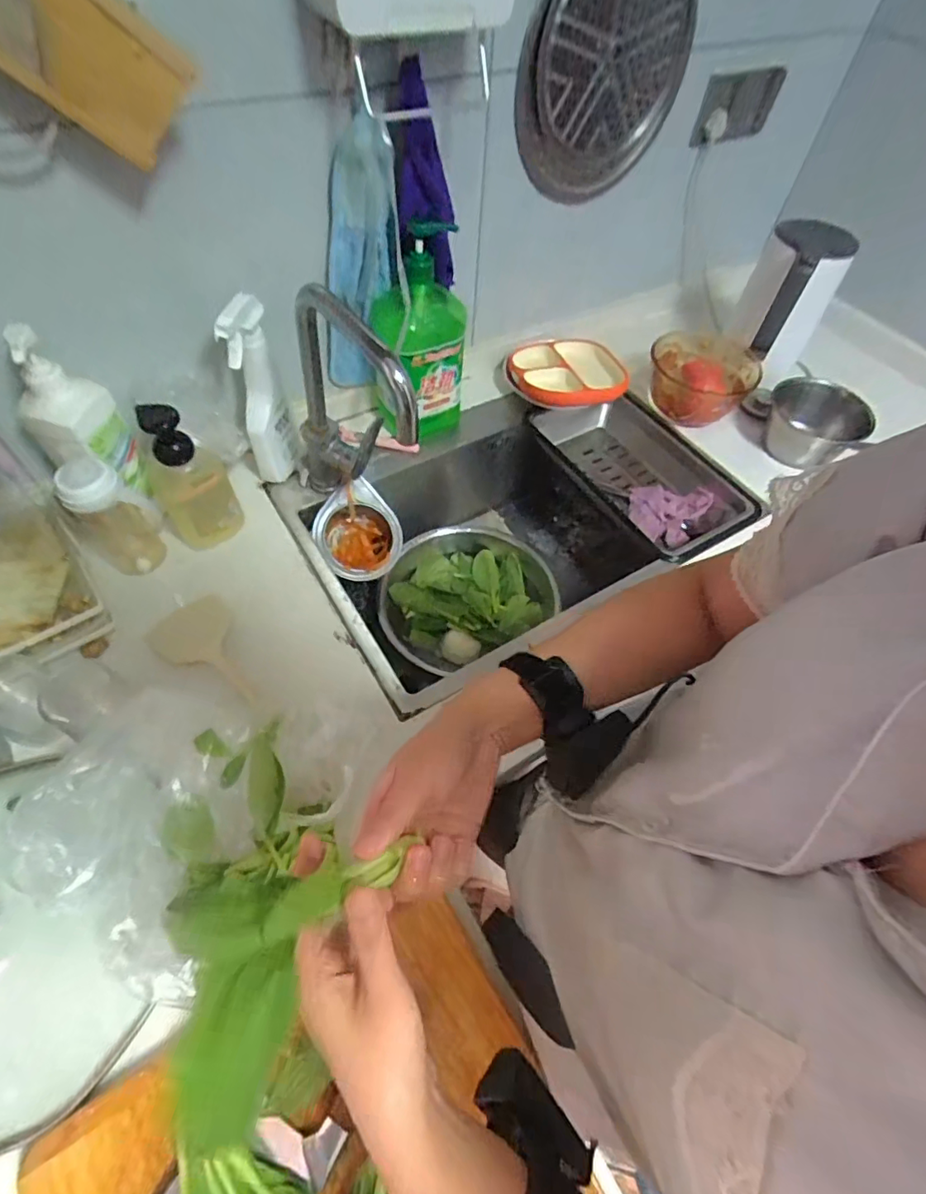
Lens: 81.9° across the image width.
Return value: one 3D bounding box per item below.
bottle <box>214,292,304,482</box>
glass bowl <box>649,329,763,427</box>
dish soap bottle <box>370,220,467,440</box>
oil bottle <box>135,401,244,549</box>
[{"bbox_3d":[-0.284,-0.278,0.728,0.058,0.251,0.076,20,58,13],"label":"bottle"},{"bbox_3d":[0.408,-0.372,0.926,0.164,0.091,0.171,1,57,-2],"label":"glass bowl"},{"bbox_3d":[-0.065,-0.378,0.796,0.144,0.315,0.073,-11,58,-10],"label":"dish soap bottle"},{"bbox_3d":[-0.350,-0.146,0.692,0.091,0.213,0.059,-25,62,-18],"label":"oil bottle"}]

